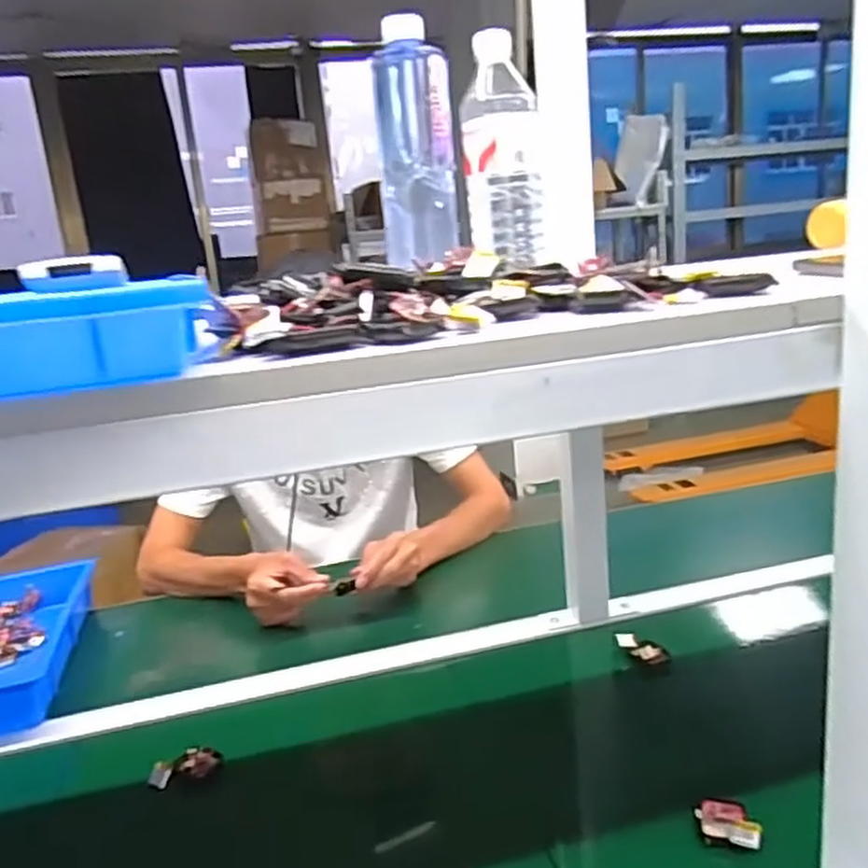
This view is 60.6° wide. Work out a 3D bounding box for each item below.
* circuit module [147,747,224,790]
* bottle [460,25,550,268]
[{"bbox_3d":[-0.241,0.324,0.723,0.066,0.018,0.027,-10,15,-16],"label":"circuit module"},{"bbox_3d":[0.061,-0.254,0.668,0.069,0.190,0.078,-4,15,8],"label":"bottle"}]

